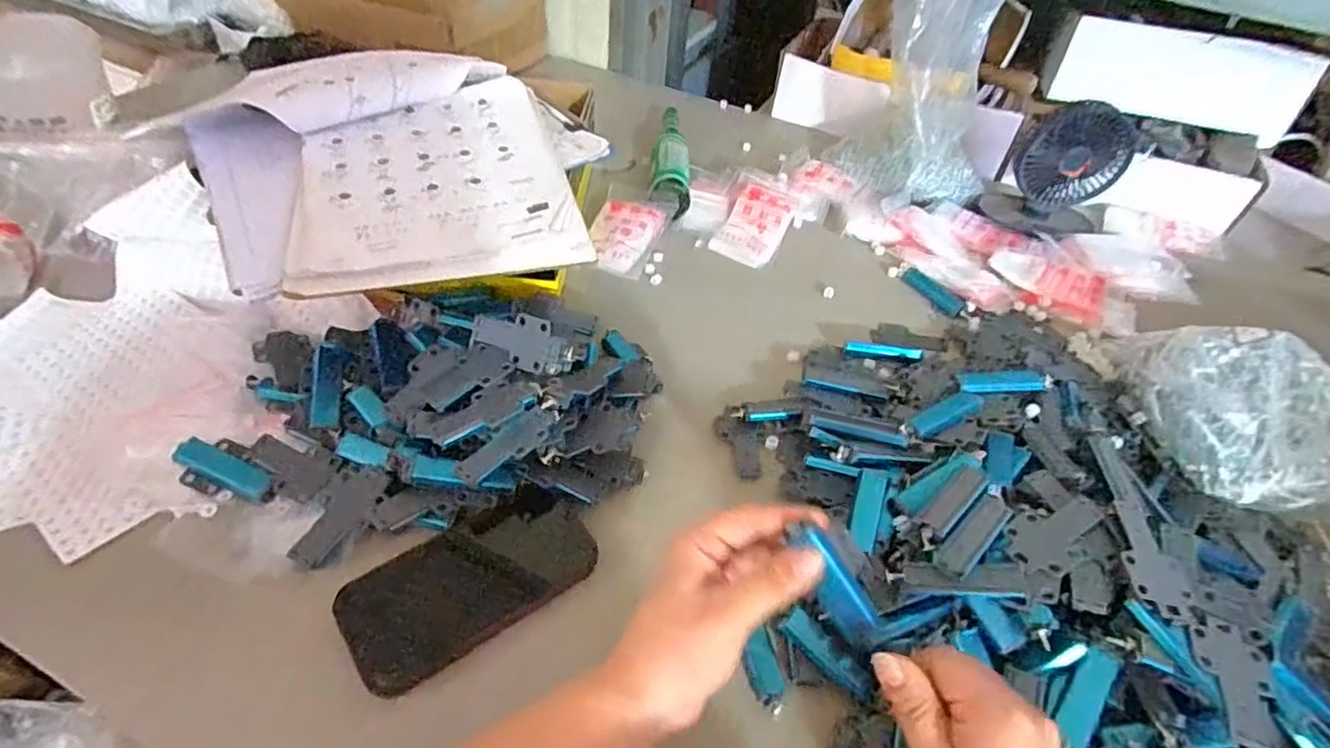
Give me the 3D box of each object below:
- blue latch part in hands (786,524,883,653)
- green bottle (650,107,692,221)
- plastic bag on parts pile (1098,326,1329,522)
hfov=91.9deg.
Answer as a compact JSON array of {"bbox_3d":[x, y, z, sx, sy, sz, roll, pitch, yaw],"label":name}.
[{"bbox_3d":[0.090,0.112,0.335,0.014,0.024,0.076,-35,103,-29],"label":"blue latch part in hands"},{"bbox_3d":[0.006,-0.284,0.841,0.048,0.051,0.258,2,49,-3],"label":"green bottle"},{"bbox_3d":[0.515,0.037,0.550,0.239,0.095,0.156,36,56,24],"label":"plastic bag on parts pile"}]

